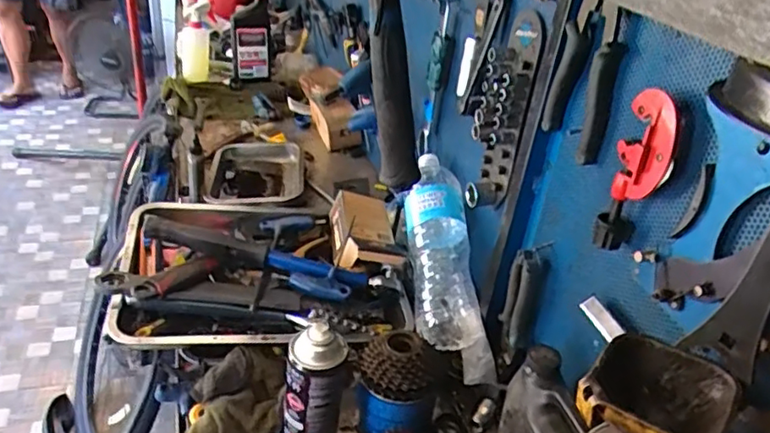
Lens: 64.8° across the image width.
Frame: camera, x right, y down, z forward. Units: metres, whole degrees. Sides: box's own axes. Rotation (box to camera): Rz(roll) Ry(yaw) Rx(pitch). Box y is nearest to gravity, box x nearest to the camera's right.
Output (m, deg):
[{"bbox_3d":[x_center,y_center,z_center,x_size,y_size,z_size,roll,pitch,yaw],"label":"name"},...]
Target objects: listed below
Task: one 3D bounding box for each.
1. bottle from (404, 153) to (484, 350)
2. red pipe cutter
[{"bbox_3d":[0.083,0.042,0.890,0.098,0.074,0.307,2,61,-9],"label":"bottle"},{"bbox_3d":[0.222,-0.035,0.539,0.046,0.146,0.032,22,34,22],"label":"red pipe cutter"}]

